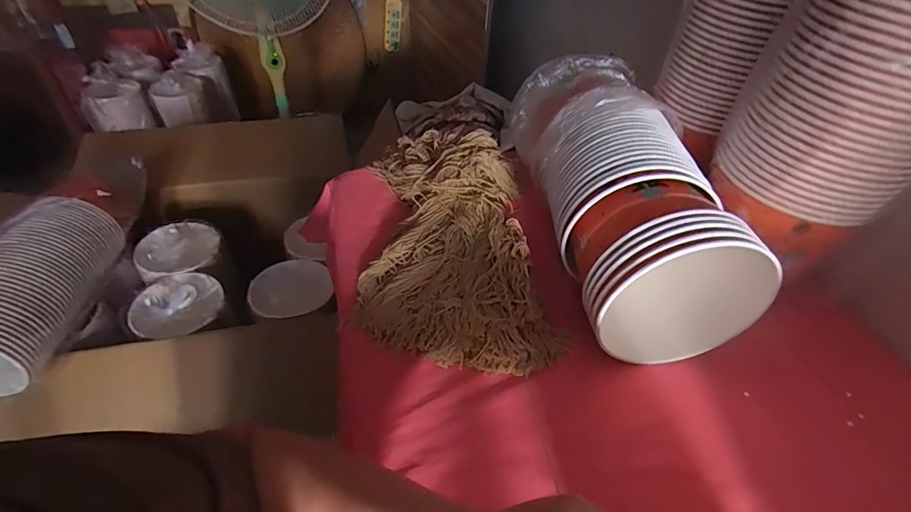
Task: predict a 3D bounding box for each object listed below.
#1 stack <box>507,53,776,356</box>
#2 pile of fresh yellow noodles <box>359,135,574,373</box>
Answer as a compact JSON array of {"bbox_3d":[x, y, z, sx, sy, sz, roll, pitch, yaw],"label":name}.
[{"bbox_3d":[0.185,-0.086,0.541,0.158,0.166,0.395,-2,44,-6],"label":"stack"},{"bbox_3d":[-0.009,-0.039,0.557,0.215,0.063,0.395,-2,44,-6],"label":"pile of fresh yellow noodles"}]

